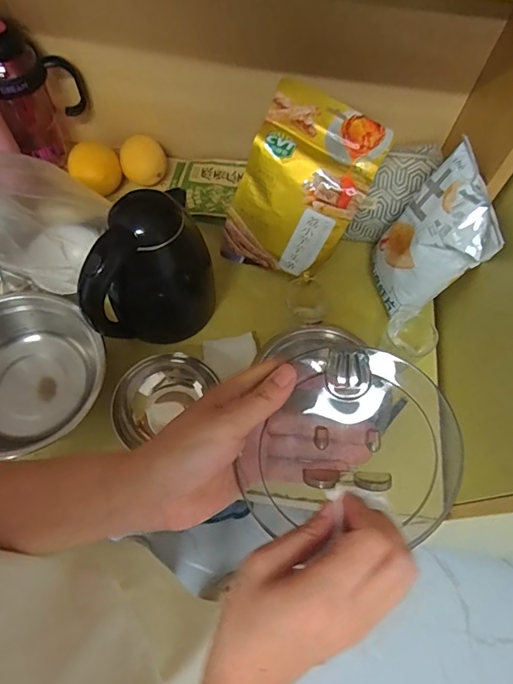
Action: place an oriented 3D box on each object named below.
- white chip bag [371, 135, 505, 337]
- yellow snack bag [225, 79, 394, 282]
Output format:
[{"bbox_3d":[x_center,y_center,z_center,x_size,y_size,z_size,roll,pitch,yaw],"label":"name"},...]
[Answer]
[{"bbox_3d":[0.240,-0.133,0.624,0.093,0.202,0.151,-10,65,-8],"label":"white chip bag"},{"bbox_3d":[0.060,-0.217,0.659,0.175,0.272,0.076,26,40,-2],"label":"yellow snack bag"}]

